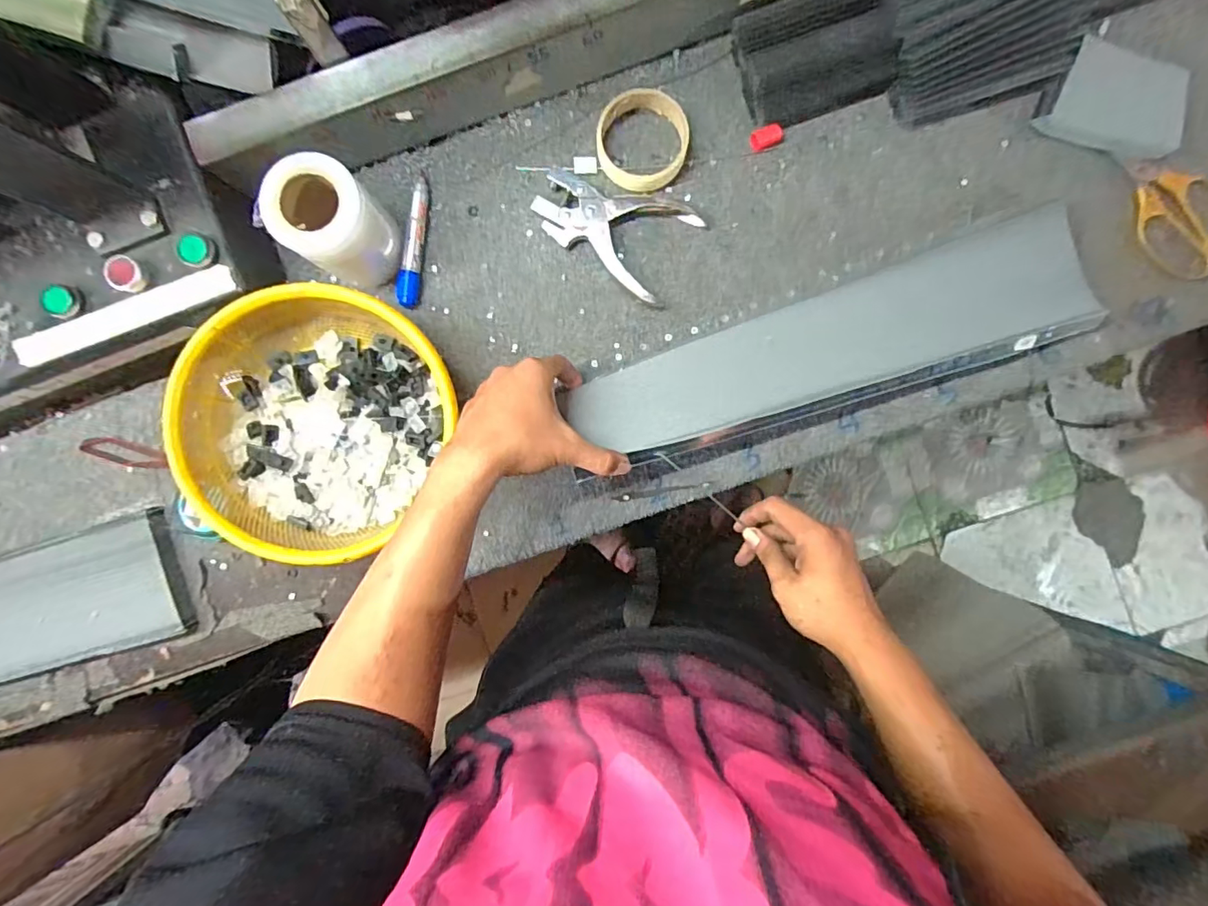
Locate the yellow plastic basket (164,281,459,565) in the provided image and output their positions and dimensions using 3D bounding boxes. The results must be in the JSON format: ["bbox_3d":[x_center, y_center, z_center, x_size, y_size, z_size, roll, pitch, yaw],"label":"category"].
[{"bbox_3d":[-0.252,-0.026,0.491,0.229,0.081,0.233,28,91,1],"label":"yellow plastic basket"}]

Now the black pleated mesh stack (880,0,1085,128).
[{"bbox_3d":[0.333,-0.394,0.496,0.168,0.056,0.144,-17,90,1],"label":"black pleated mesh stack"}]

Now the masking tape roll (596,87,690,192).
[{"bbox_3d":[0.037,-0.298,0.524,0.086,0.022,0.087,0,90,1],"label":"masking tape roll"}]

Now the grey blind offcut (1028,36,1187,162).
[{"bbox_3d":[0.473,-0.319,0.504,0.111,0.021,0.080,26,91,1],"label":"grey blind offcut"}]

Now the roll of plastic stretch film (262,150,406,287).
[{"bbox_3d":[-0.231,-0.197,0.477,0.071,0.096,0.075,0,90,1],"label":"roll of plastic stretch film"}]

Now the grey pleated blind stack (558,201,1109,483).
[{"bbox_3d":[0.202,-0.096,0.503,0.481,0.041,0.113,-19,90,-2],"label":"grey pleated blind stack"}]

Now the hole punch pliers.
[{"bbox_3d":[0.008,-0.221,0.527,0.149,0.017,0.095,29,91,1],"label":"hole punch pliers"}]

